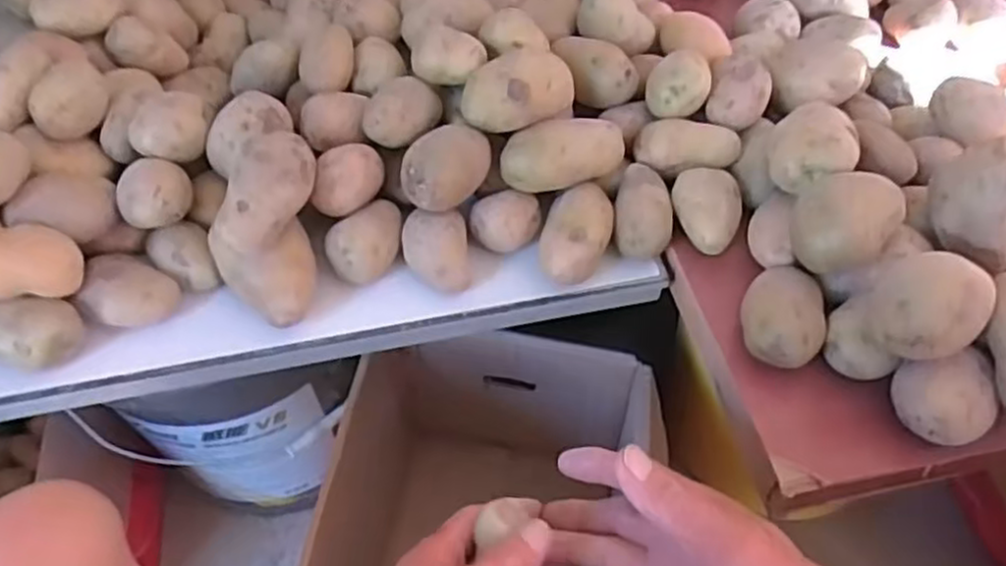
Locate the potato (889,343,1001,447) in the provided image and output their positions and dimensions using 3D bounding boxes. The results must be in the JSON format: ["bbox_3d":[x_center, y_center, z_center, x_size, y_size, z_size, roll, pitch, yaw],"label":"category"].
[{"bbox_3d":[0.272,0.077,0.460,0.051,0.052,0.051,2,54,2],"label":"potato"}]

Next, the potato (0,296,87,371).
[{"bbox_3d":[-0.335,0.034,0.526,0.051,0.035,0.054,0,54,1],"label":"potato"}]

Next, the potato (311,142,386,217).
[{"bbox_3d":[-0.116,-0.075,0.558,0.052,0.051,0.037,-9,54,-5],"label":"potato"}]

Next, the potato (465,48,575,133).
[{"bbox_3d":[0.012,-0.142,0.559,0.080,0.050,0.060,4,54,3],"label":"potato"}]

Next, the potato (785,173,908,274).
[{"bbox_3d":[0.224,-0.041,0.488,0.063,0.058,0.063,0,54,1],"label":"potato"}]

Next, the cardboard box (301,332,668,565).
[{"bbox_3d":[-0.010,0.295,0.680,0.306,0.237,0.453,6,54,5],"label":"cardboard box"}]

